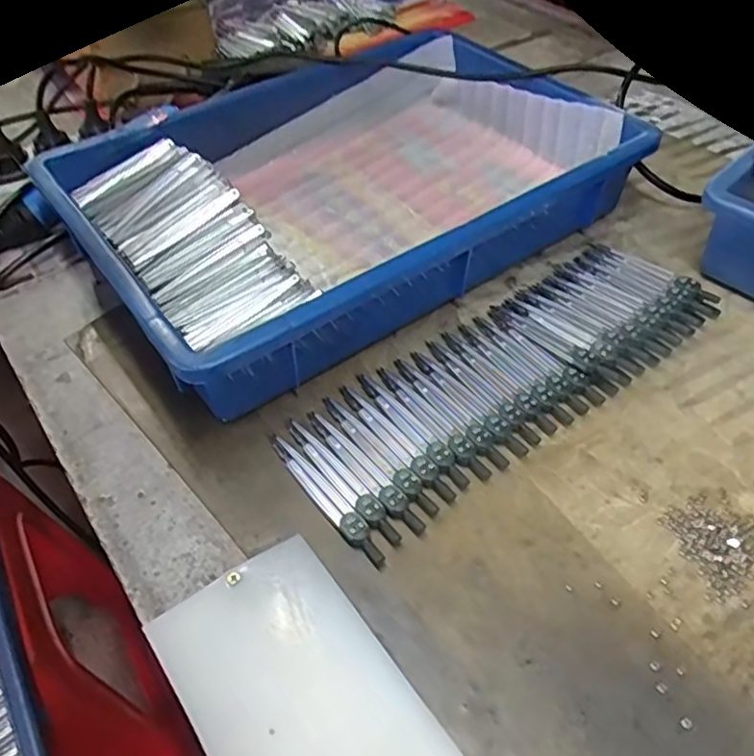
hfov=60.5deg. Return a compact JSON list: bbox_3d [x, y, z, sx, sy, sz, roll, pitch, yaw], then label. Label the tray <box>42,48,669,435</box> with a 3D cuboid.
[{"bbox_3d":[-0.021,-0.152,0.516,0.400,0.085,0.250,-29,55,-22],"label":"tray"}]

